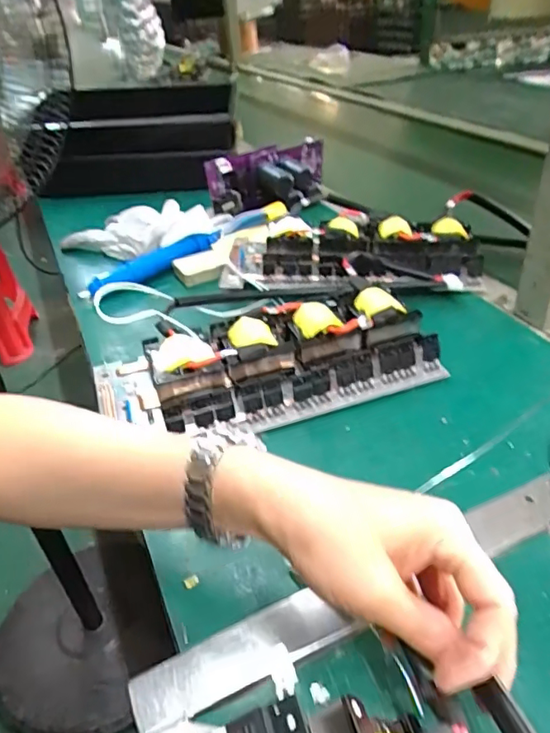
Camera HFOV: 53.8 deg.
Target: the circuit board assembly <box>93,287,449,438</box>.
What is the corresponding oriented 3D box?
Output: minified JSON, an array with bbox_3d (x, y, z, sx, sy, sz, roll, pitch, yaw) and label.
[{"bbox_3d":[-0.009,-0.009,0.471,0.289,0.057,0.133,-12,38,-5],"label":"circuit board assembly"}]

